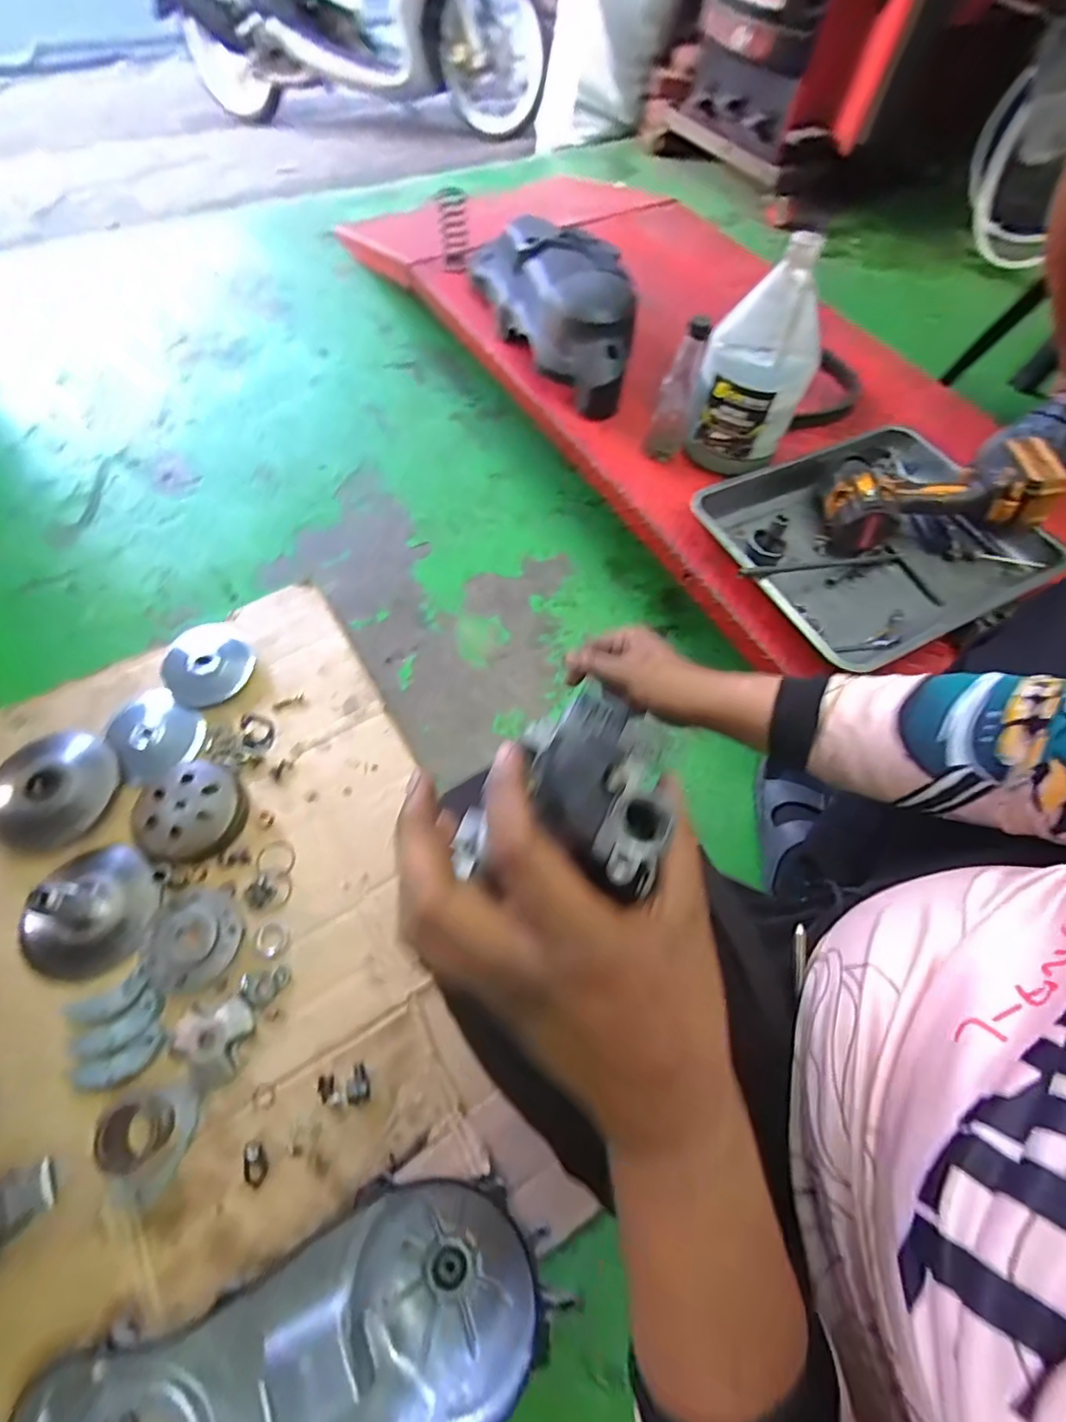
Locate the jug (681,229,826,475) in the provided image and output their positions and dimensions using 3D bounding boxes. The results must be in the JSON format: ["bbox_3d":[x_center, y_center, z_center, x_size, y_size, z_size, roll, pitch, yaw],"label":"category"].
[{"bbox_3d":[0.327,-0.501,0.797,0.146,0.264,0.160,24,64,6],"label":"jug"}]

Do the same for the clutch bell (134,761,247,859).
[{"bbox_3d":[-0.438,0.130,0.713,0.116,0.040,0.126,1,62,-2],"label":"clutch bell"}]

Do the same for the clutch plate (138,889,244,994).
[{"bbox_3d":[-0.400,0.264,0.648,0.107,0.029,0.111,1,62,-2],"label":"clutch plate"}]

